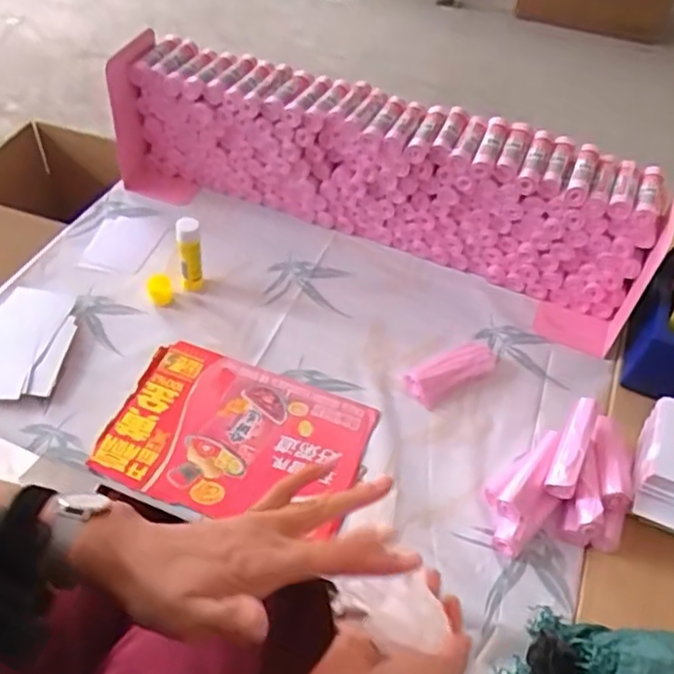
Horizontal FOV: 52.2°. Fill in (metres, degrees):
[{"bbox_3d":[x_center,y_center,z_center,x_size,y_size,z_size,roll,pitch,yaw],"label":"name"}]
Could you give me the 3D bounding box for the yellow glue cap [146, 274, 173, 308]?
[{"bbox_3d":[-0.234,-0.059,0.911,0.031,0.030,0.037,-5,48,-11],"label":"yellow glue cap"}]

